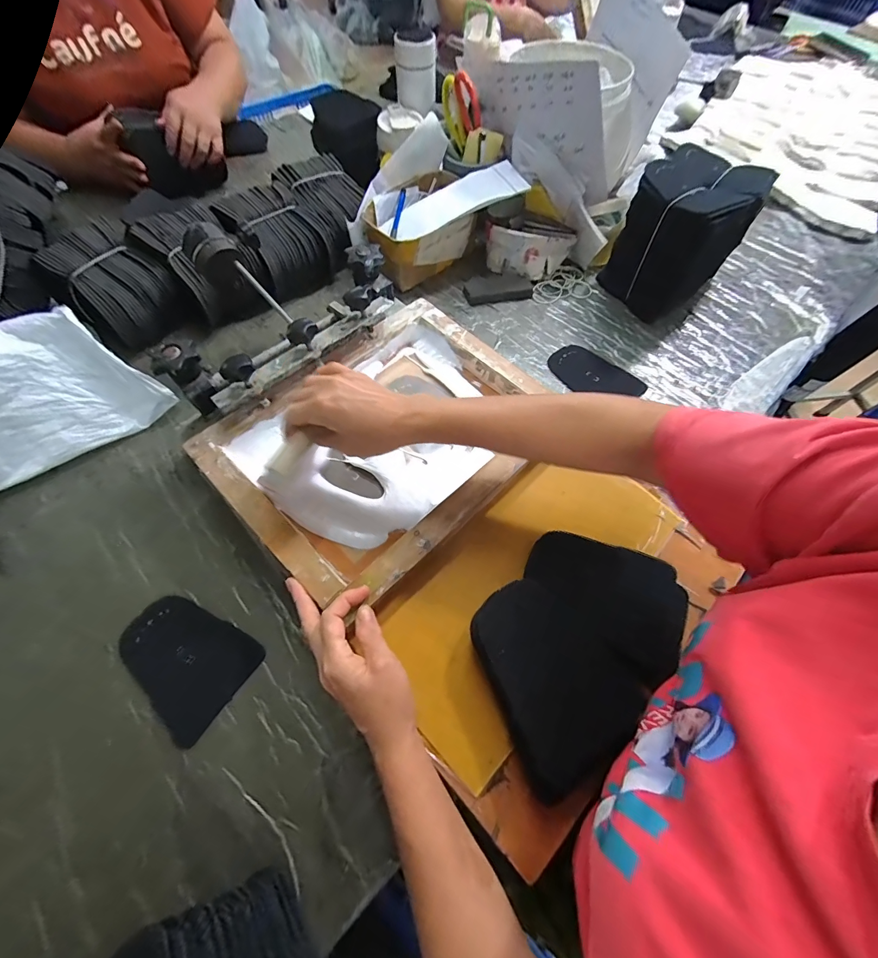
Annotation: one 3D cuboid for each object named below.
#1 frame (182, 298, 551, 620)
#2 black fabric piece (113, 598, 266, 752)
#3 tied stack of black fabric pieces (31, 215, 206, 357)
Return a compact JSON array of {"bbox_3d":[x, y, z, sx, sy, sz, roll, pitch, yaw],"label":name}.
[{"bbox_3d":[-0.056,-0.050,0.444,0.344,0.040,0.265,-41,71,-19],"label":"frame"},{"bbox_3d":[-0.263,0.182,0.394,0.136,0.004,0.098,32,67,14],"label":"black fabric piece"},{"bbox_3d":[-0.473,-0.283,0.565,0.146,0.105,0.130,36,68,15],"label":"tied stack of black fabric pieces"}]

